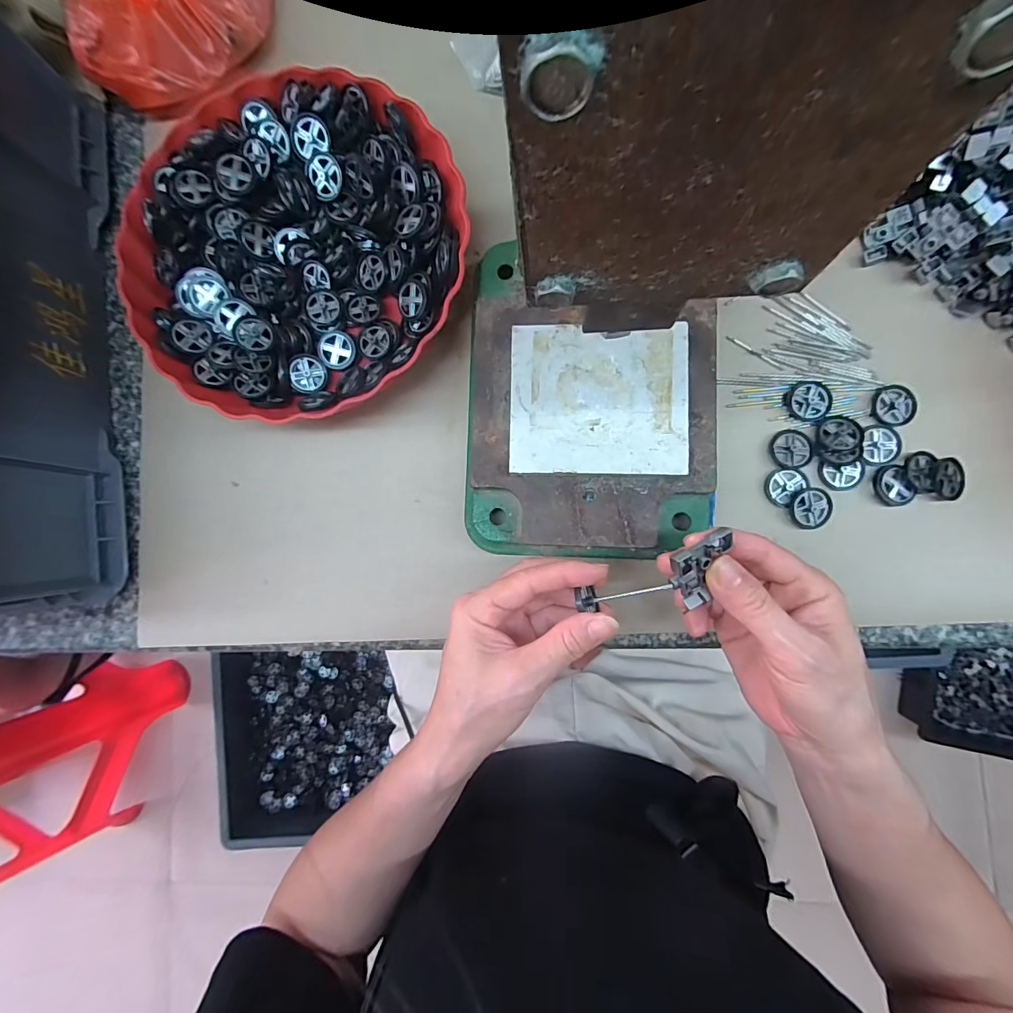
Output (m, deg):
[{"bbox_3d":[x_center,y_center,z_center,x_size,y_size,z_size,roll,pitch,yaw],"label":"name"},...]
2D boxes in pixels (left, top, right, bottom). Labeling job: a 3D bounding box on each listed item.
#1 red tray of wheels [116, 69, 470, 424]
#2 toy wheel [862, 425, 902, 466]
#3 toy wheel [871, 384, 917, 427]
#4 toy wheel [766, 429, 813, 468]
[{"bbox_3d":[-0.149,-0.178,0.326,0.231,0.051,0.240,-20,84,4],"label":"red tray of wheels"},{"bbox_3d":[0.252,-0.041,0.298,0.023,0.004,0.027,11,87,6],"label":"toy wheel"},{"bbox_3d":[0.261,-0.068,0.298,0.025,0.004,0.027,0,86,6],"label":"toy wheel"},{"bbox_3d":[0.194,-0.039,0.303,0.025,0.004,0.027,0,86,6],"label":"toy wheel"}]

